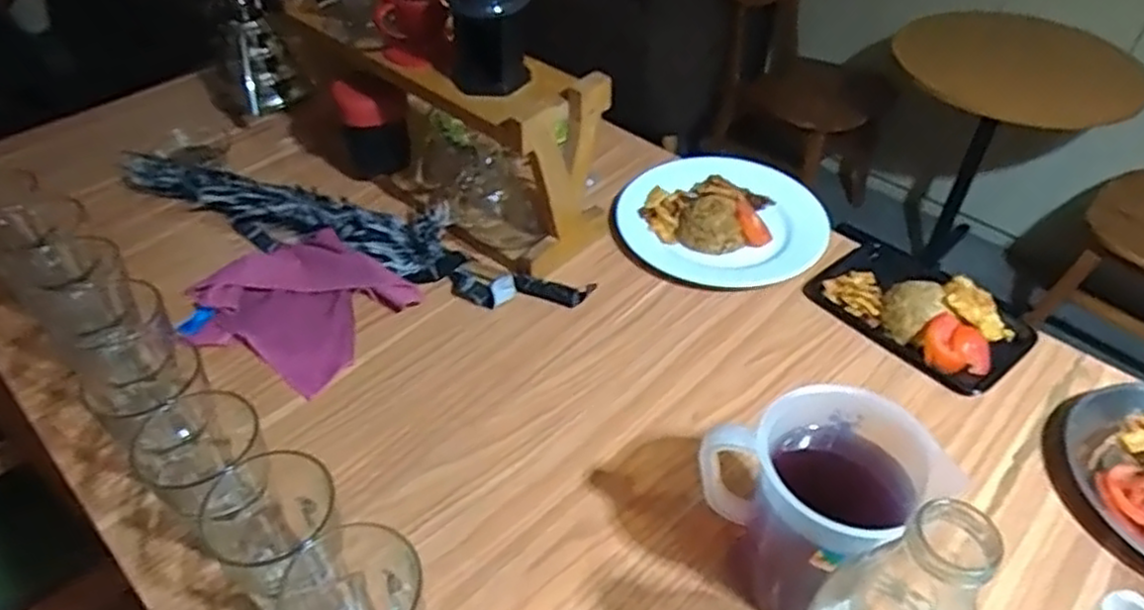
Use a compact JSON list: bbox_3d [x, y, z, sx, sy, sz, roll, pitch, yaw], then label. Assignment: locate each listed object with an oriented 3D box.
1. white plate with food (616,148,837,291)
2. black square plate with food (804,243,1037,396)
[{"bbox_3d":[0.184,-0.112,0.906,0.252,0.050,0.220,12,45,12],"label":"white plate with food"},{"bbox_3d":[0.382,-0.012,0.793,0.147,0.052,0.210,-30,52,-28],"label":"black square plate with food"}]

